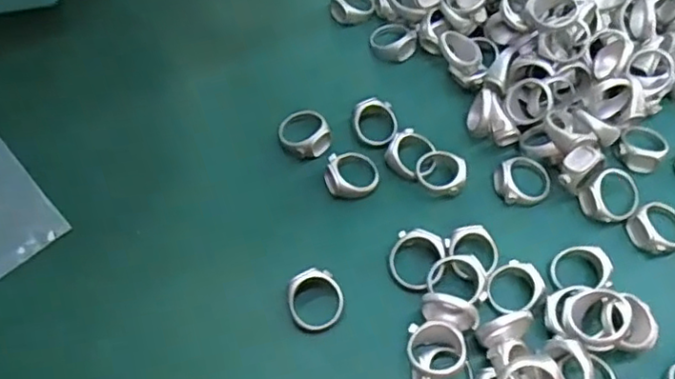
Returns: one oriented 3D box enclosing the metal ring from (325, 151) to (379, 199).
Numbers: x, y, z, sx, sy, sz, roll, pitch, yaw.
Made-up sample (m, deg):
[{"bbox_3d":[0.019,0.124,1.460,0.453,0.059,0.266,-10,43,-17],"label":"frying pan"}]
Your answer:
[{"bbox_3d":[0.007,-0.008,0.299,0.026,0.011,0.023,-19,64,-9],"label":"metal ring"}]

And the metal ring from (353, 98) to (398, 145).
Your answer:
[{"bbox_3d":[0.019,-0.033,0.314,0.021,0.005,0.024,-16,79,-10],"label":"metal ring"}]

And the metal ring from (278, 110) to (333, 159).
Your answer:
[{"bbox_3d":[-0.017,-0.028,0.313,0.023,0.011,0.028,-24,65,-11],"label":"metal ring"}]

